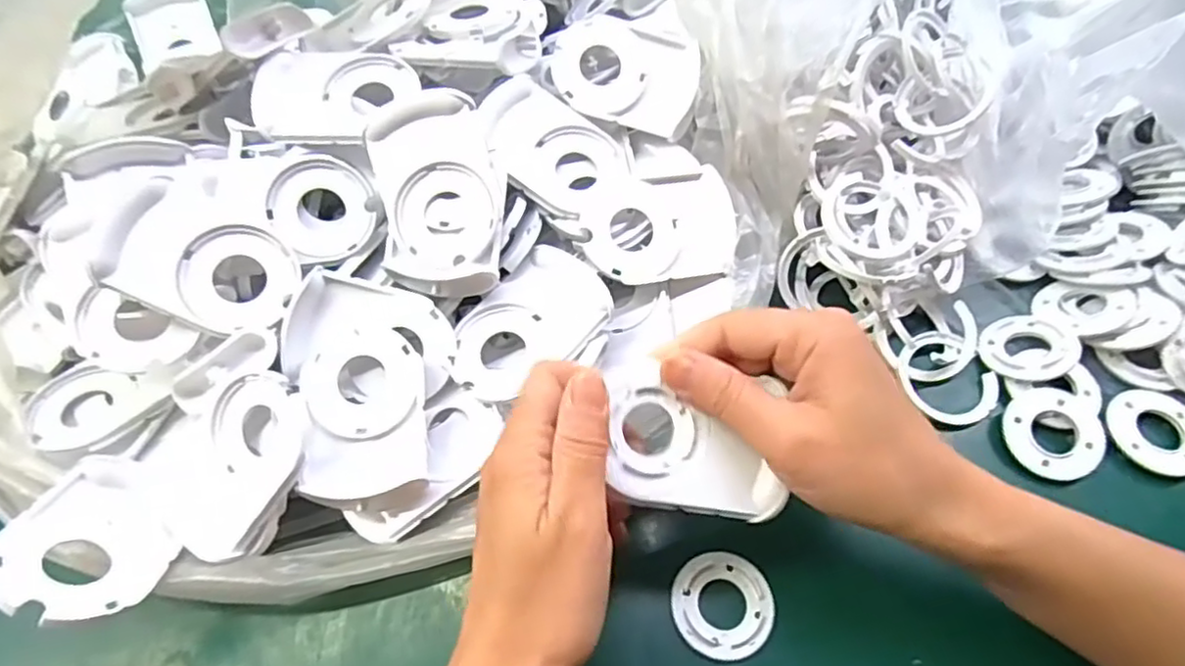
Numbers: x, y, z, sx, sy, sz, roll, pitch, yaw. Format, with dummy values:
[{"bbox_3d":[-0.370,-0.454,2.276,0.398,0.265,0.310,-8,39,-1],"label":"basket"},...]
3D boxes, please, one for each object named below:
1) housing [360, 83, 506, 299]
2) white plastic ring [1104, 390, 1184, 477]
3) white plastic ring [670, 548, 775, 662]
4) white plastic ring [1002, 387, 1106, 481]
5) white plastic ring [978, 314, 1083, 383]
[{"bbox_3d":[-0.080,-0.067,0.330,0.069,0.018,0.096,-13,90,5],"label":"housing"},{"bbox_3d":[0.282,0.049,0.327,0.045,0.009,0.042,-1,58,2],"label":"white plastic ring"},{"bbox_3d":[0.058,0.121,0.294,0.044,0.008,0.043,-1,58,2],"label":"white plastic ring"},{"bbox_3d":[0.228,0.048,0.324,0.046,0.012,0.043,-1,51,2],"label":"white plastic ring"},{"bbox_3d":[0.234,0.008,0.352,0.045,0.006,0.045,-16,40,14],"label":"white plastic ring"}]

